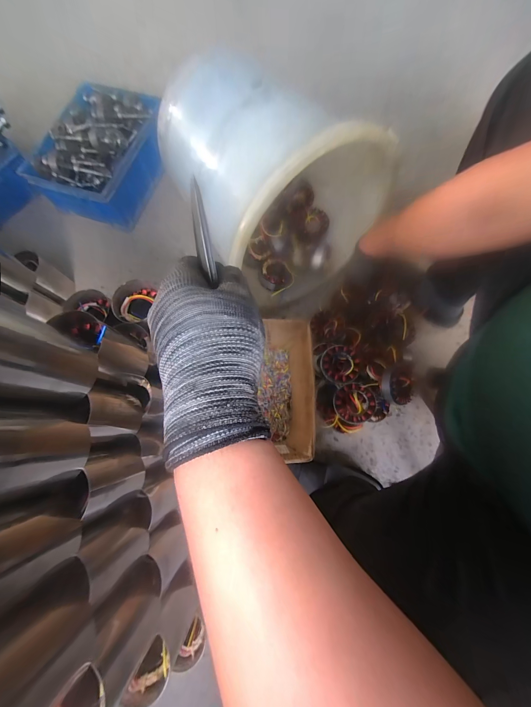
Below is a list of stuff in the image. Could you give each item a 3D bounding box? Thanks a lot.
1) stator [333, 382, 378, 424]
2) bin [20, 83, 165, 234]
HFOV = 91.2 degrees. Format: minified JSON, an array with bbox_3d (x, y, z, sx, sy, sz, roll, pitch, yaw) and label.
[{"bbox_3d":[0.199,0.111,0.581,0.086,0.036,0.084,7,76,4],"label":"stator"},{"bbox_3d":[-0.511,-0.632,0.821,0.297,0.160,0.395,15,76,6],"label":"bin"}]

